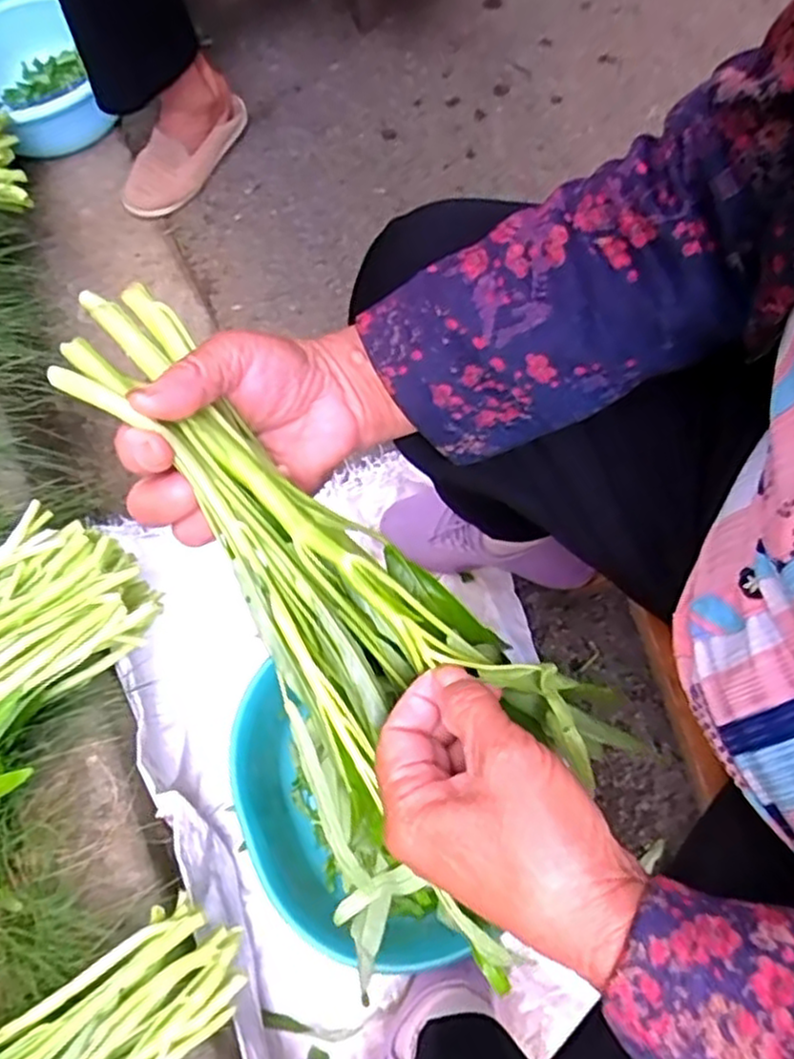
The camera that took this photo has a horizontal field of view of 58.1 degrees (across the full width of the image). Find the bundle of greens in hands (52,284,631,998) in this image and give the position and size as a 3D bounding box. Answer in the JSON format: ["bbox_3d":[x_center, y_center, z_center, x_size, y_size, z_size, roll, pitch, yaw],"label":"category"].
[{"bbox_3d":[-0.016,0.047,0.321,0.136,0.064,0.353,-31,101,-9],"label":"bundle of greens in hands"}]

